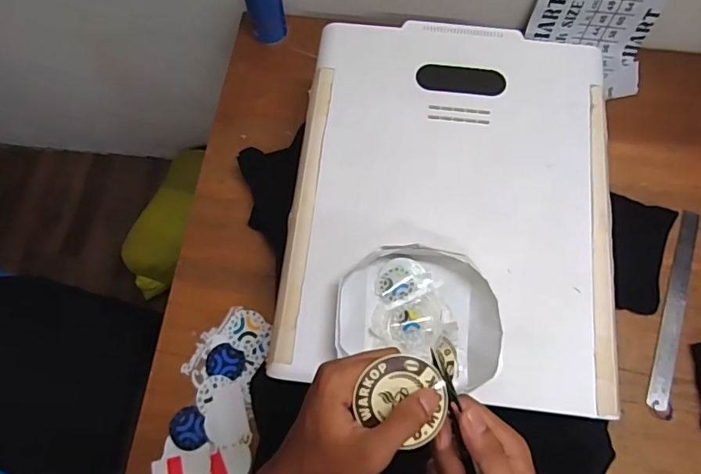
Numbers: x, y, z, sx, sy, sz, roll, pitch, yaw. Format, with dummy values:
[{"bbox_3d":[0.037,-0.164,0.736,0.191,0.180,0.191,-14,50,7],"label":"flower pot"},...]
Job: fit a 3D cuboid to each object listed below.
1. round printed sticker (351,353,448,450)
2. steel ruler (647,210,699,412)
[{"bbox_3d":[0.039,0.115,0.342,0.064,0.006,0.057,32,88,0],"label":"round printed sticker"},{"bbox_3d":[0.497,0.105,0.732,0.031,0.009,0.316,21,73,4],"label":"steel ruler"}]

